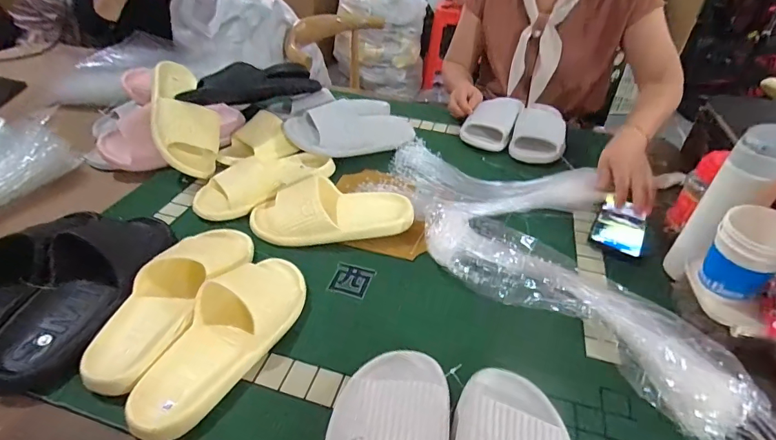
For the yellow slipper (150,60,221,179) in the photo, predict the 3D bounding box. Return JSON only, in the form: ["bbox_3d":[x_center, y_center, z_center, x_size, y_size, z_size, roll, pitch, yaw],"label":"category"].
[{"bbox_3d":[-0.380,-0.198,0.761,0.112,0.087,0.245,-18,62,-21],"label":"yellow slipper"}]

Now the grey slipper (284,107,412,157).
[{"bbox_3d":[-0.063,-0.179,0.814,0.257,0.067,0.090,-16,42,-19],"label":"grey slipper"}]

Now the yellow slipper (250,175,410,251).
[{"bbox_3d":[-0.088,-0.014,0.637,0.250,0.066,0.097,-4,40,-6],"label":"yellow slipper"}]

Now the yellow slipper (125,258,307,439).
[{"bbox_3d":[-0.181,0.123,0.469,0.099,0.059,0.242,17,42,18],"label":"yellow slipper"}]

